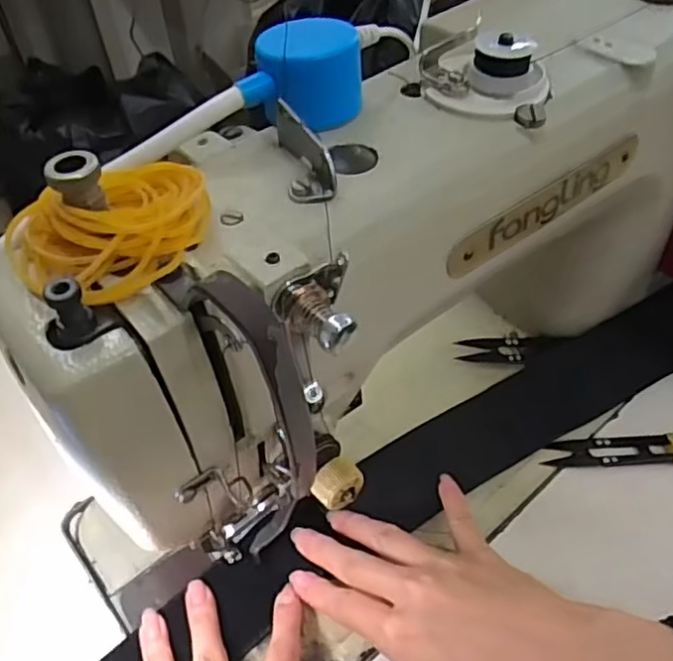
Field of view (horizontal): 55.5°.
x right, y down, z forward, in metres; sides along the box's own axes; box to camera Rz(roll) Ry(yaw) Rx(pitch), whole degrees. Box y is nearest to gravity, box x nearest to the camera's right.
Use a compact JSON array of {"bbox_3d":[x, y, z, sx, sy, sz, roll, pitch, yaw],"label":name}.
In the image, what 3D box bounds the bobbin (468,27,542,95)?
[{"bbox_3d":[0.068,-0.109,0.260,0.027,0.017,0.021,18,51,19],"label":"bobbin"}]

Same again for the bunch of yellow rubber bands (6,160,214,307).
[{"bbox_3d":[-0.067,-0.034,0.199,0.040,0.023,0.061,30,55,27],"label":"bunch of yellow rubber bands"}]

